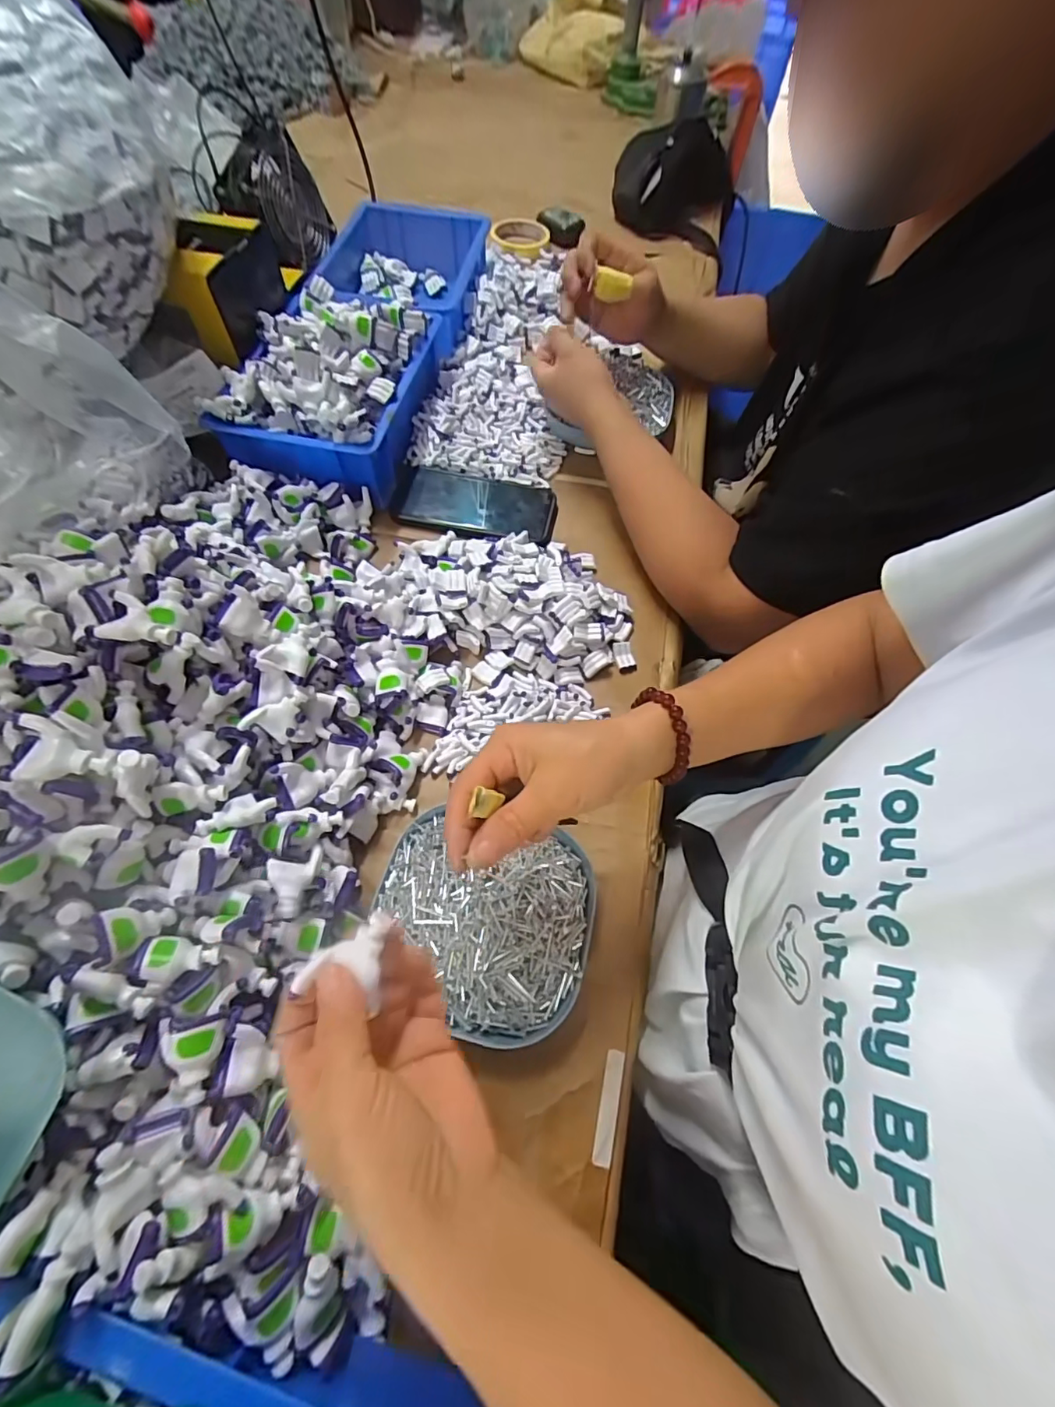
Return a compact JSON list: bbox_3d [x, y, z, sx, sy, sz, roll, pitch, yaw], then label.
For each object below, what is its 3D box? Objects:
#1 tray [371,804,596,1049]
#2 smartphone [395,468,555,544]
[{"bbox_3d":[-0.029,0.144,0.356,0.145,0.034,0.138,8,63,0],"label":"tray"},{"bbox_3d":[-0.052,-0.207,0.544,0.161,0.008,0.082,12,63,3],"label":"smartphone"}]

